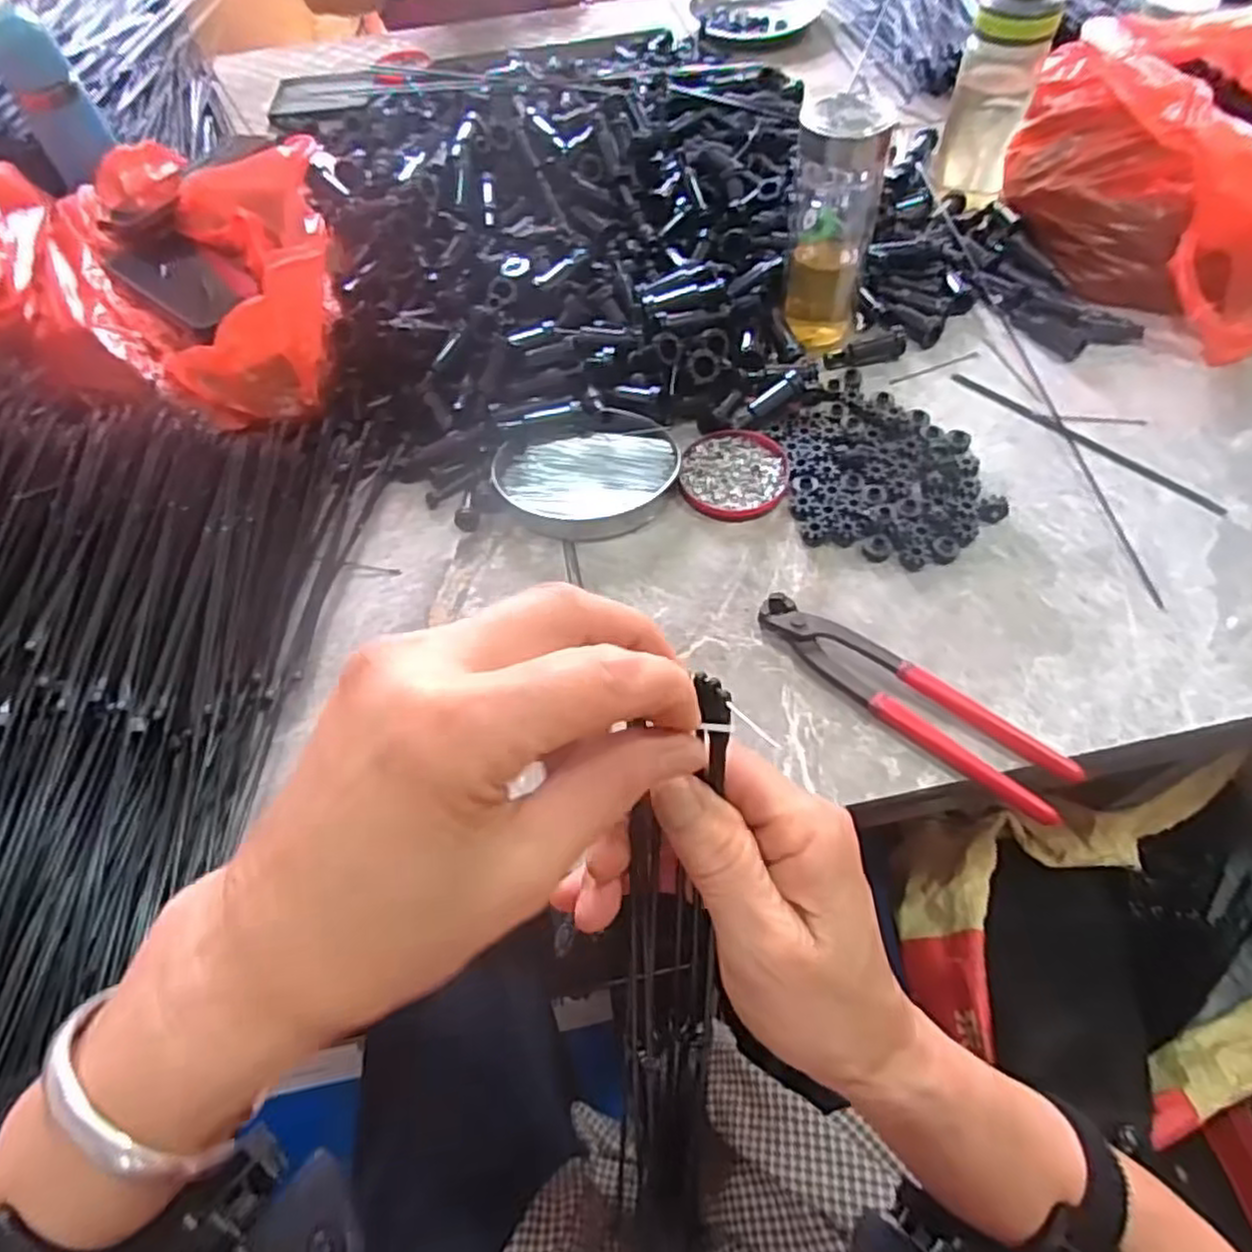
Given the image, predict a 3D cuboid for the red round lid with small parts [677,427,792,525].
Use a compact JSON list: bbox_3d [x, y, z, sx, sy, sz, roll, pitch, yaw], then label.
[{"bbox_3d":[0.082,-0.117,0.558,0.078,0.009,0.083,-1,58,2],"label":"red round lid with small parts"}]

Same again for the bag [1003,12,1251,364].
[{"bbox_3d":[0.485,-0.392,0.619,0.225,0.130,0.288,-26,60,-13],"label":"bag"}]

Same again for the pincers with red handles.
[{"bbox_3d":[0.173,0.040,0.450,0.200,0.018,0.050,37,66,23],"label":"pincers with red handles"}]

